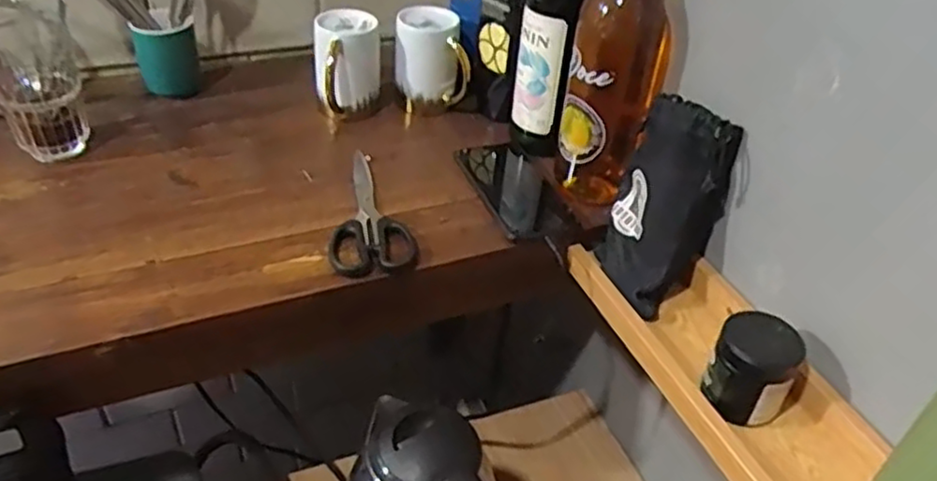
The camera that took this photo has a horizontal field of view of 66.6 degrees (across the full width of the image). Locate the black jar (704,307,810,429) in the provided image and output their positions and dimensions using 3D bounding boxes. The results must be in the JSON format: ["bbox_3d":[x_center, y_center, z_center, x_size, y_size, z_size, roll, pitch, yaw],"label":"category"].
[{"bbox_3d":[0.212,0.099,0.541,0.061,0.073,0.054,29,45,26],"label":"black jar"}]

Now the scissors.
[{"bbox_3d":[-0.094,-0.028,0.667,0.074,0.014,0.167,-3,40,-11],"label":"scissors"}]

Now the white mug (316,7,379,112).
[{"bbox_3d":[-0.135,-0.193,0.791,0.071,0.099,0.086,-1,40,-8],"label":"white mug"}]

